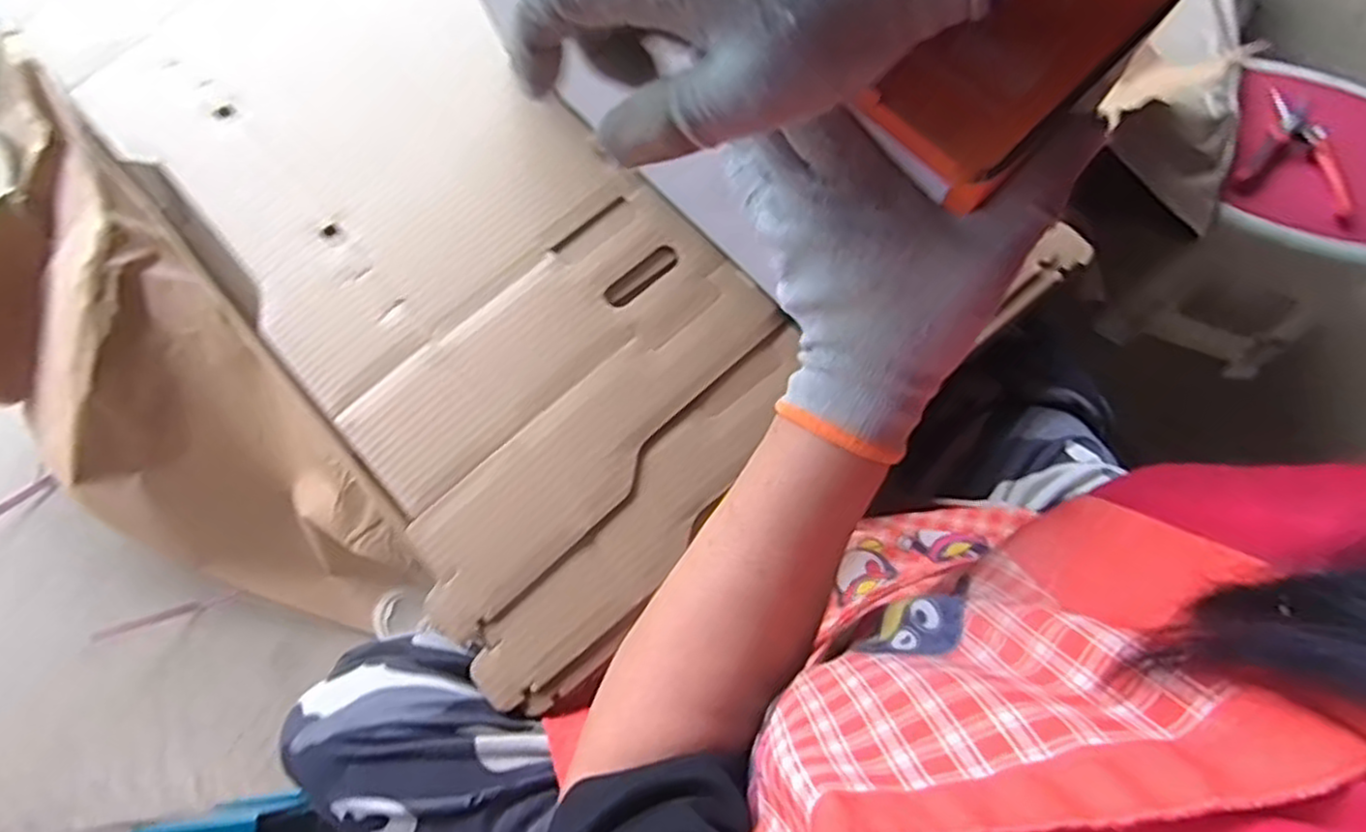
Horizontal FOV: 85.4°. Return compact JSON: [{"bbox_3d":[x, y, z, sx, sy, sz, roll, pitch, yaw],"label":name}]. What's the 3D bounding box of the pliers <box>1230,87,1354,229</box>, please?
[{"bbox_3d":[0.752,-0.313,0.894,0.138,0.021,0.168,26,71,9],"label":"pliers"}]

